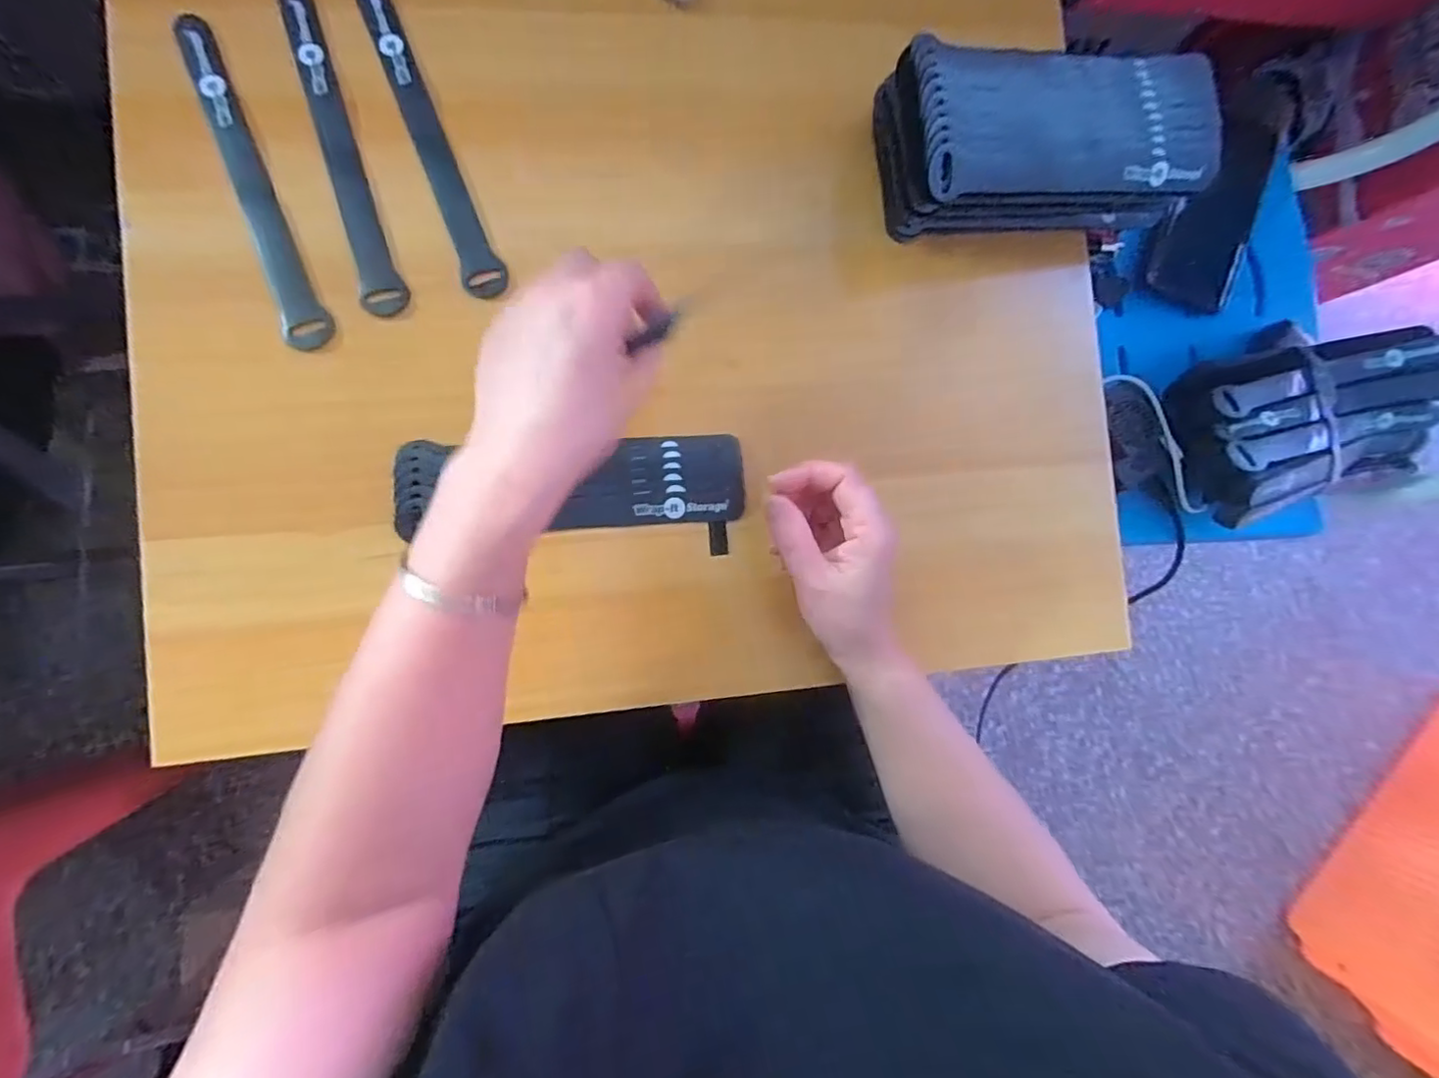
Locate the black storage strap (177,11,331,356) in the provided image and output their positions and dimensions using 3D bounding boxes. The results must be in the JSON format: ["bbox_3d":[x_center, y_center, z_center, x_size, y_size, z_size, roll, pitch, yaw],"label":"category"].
[{"bbox_3d":[-0.265,-0.204,0.344,0.024,0.005,0.202,-21,88,-8],"label":"black storage strap"}]

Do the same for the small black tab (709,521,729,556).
[{"bbox_3d":[0.000,0.000,0.374,0.012,0.006,0.020,-5,89,-8],"label":"small black tab"}]

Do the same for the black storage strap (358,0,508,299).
[{"bbox_3d":[-0.174,-0.239,0.359,0.023,0.004,0.204,-23,88,-6],"label":"black storage strap"}]

